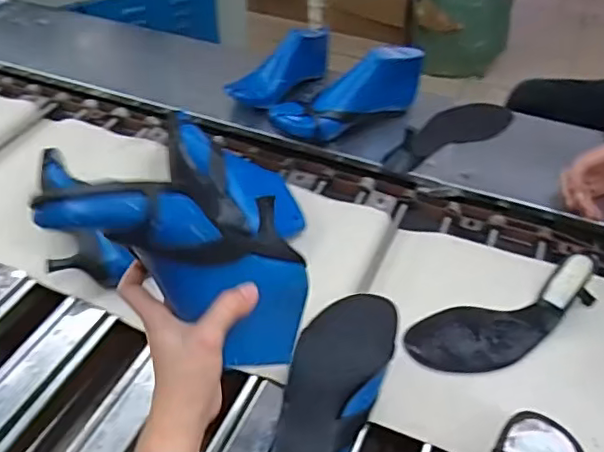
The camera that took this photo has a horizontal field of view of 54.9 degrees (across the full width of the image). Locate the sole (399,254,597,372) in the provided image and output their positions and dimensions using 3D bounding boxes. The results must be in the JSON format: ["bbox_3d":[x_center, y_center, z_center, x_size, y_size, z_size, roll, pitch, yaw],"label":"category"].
[{"bbox_3d":[0.239,0.103,0.678,0.238,0.058,0.088,-15,46,-12],"label":"sole"}]

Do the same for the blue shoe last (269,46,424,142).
[{"bbox_3d":[0.073,-0.205,0.904,0.267,0.099,0.072,-26,50,-21],"label":"blue shoe last"}]

